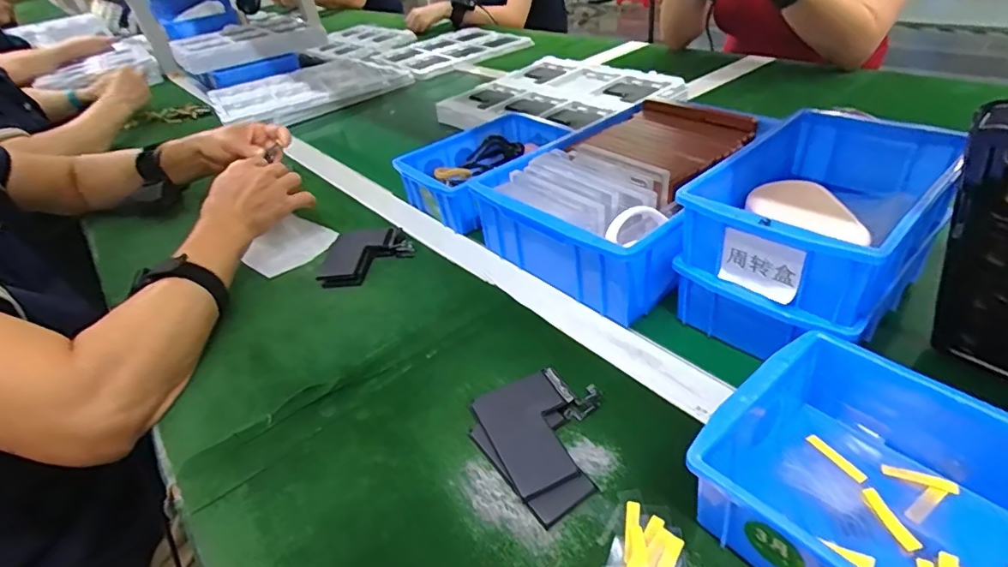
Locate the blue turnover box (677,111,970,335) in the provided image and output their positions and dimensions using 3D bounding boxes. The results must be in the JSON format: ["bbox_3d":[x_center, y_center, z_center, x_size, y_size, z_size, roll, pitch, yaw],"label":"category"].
[{"bbox_3d":[0.236,-0.063,0.390,0.198,0.061,0.123,-34,44,-29],"label":"blue turnover box"}]

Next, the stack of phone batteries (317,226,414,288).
[{"bbox_3d":[-0.152,-0.033,0.574,0.101,0.020,0.086,-12,37,-4],"label":"stack of phone batteries"}]

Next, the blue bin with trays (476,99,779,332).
[{"bbox_3d":[0.129,-0.092,0.539,0.281,0.088,0.232,-32,43,-28],"label":"blue bin with trays"}]

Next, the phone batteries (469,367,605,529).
[{"bbox_3d":[0.031,0.101,0.357,0.090,0.012,0.104,-27,41,-23],"label":"phone batteries"}]

